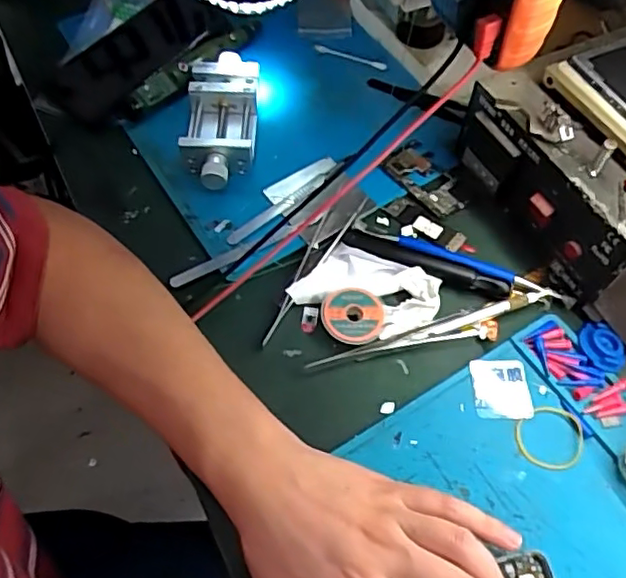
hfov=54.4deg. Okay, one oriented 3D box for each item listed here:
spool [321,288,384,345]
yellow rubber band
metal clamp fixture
[{"bbox_3d":[0.028,0.019,0.427,0.042,0.010,0.041,0,59,1],"label":"spool"},{"bbox_3d":[0.151,0.095,0.390,0.042,0.004,0.041,0,59,0],"label":"yellow rubber band"},{"bbox_3d":[-0.077,-0.142,0.512,0.058,0.035,0.136,1,59,1],"label":"metal clamp fixture"}]

